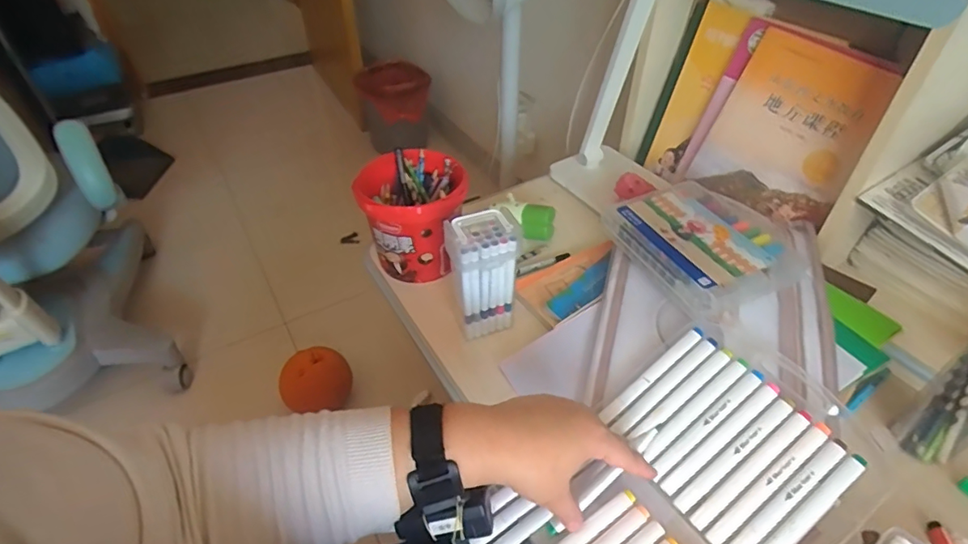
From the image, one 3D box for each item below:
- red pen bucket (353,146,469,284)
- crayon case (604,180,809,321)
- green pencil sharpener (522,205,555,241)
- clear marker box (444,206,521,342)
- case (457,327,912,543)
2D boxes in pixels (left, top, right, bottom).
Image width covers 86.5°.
[{"bbox_3d":[-0.089,-0.069,0.658,0.130,0.124,0.128,-1,44,-1],"label":"red pen bucket"},{"bbox_3d":[0.254,-0.039,0.579,0.169,0.035,0.177,-19,47,-18],"label":"crayon case"},{"bbox_3d":[0.074,-0.066,0.695,0.044,0.044,0.036,3,44,3],"label":"green pencil sharpener"},{"bbox_3d":[-0.003,0.004,0.568,0.069,0.139,0.052,-17,46,-17],"label":"clear marker box"},{"bbox_3d":[0.159,0.192,0.426,0.353,0.028,0.194,-32,54,-15],"label":"case"}]

